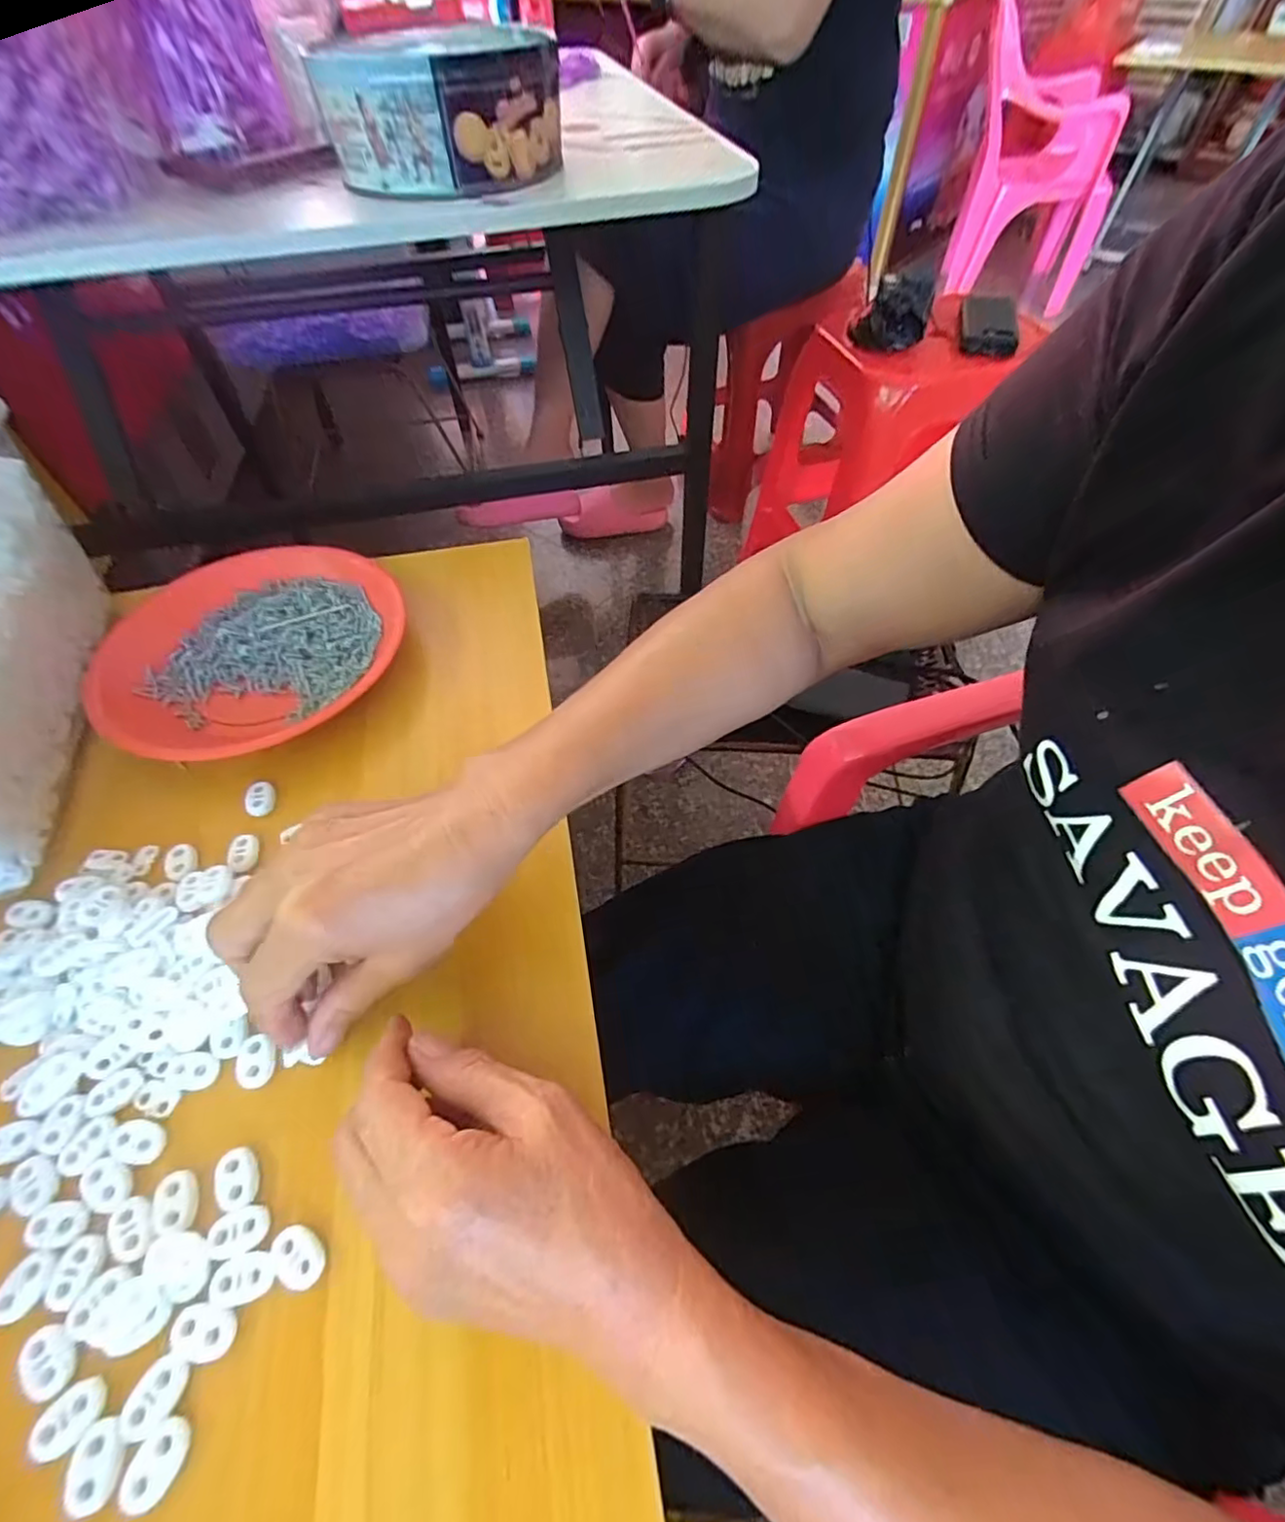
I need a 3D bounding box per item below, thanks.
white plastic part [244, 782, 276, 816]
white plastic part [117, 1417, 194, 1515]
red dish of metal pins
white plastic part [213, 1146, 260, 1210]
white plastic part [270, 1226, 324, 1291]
[{"bbox_3d":[-0.229,0.023,0.367,0.016,0.008,0.019,-24,57,-16],"label":"white plastic part"},{"bbox_3d":[-0.164,0.237,0.207,0.015,0.004,0.022,22,57,16],"label":"white plastic part"},{"bbox_3d":[-0.263,-0.076,0.423,0.193,0.030,0.182,-1,54,1],"label":"red dish of metal pins"},{"bbox_3d":[-0.168,0.172,0.254,0.015,0.004,0.022,-29,58,-19],"label":"white plastic part"},{"bbox_3d":[-0.134,0.193,0.238,0.022,0.004,0.016,22,57,17],"label":"white plastic part"}]

